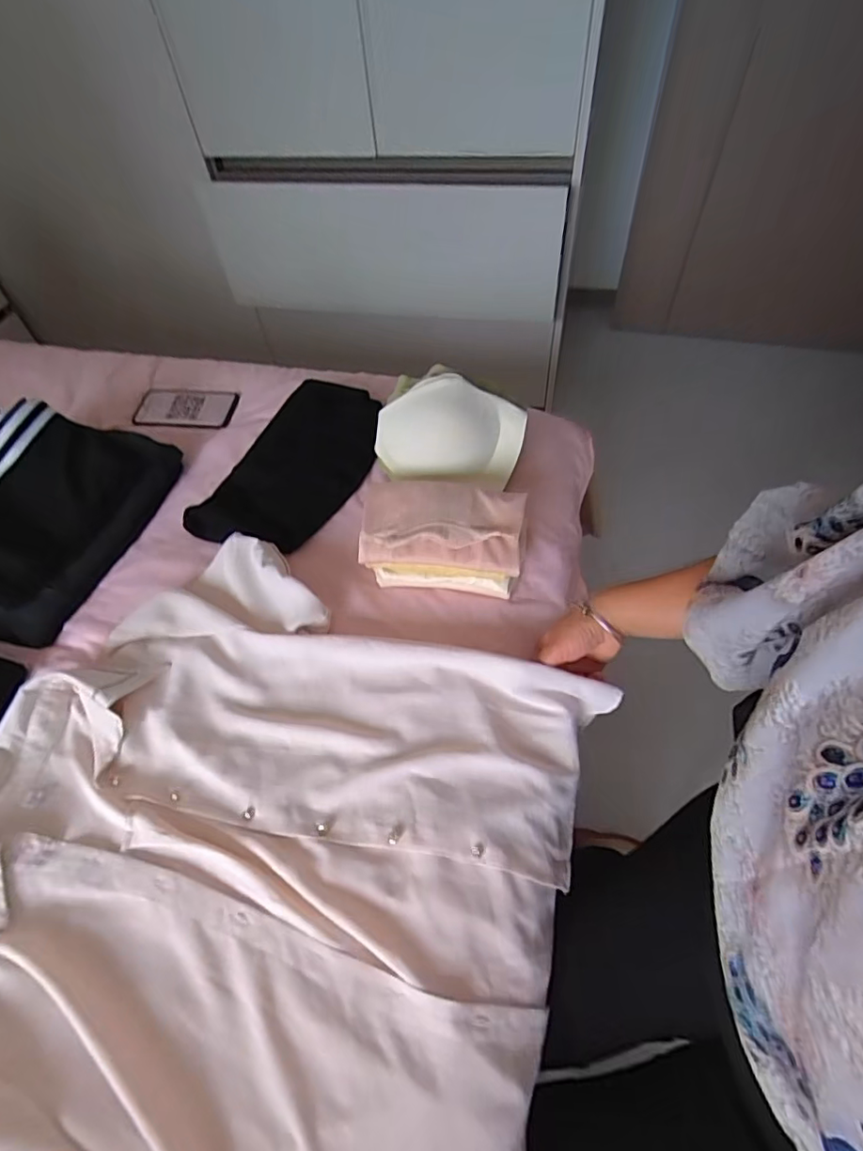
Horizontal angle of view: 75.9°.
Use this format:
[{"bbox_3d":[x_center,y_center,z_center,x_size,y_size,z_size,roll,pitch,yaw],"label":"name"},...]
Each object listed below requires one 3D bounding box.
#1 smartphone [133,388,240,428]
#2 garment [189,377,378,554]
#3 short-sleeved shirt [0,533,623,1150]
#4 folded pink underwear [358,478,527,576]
[{"bbox_3d":[-0.405,-0.269,0.898,0.165,0.015,0.089,8,56,11],"label":"smartphone"},{"bbox_3d":[-0.183,-0.155,0.768,0.167,0.058,0.300,21,59,18],"label":"garment"},{"bbox_3d":[-0.166,0.264,0.495,0.570,0.090,0.575,13,57,13],"label":"short-sleeved shirt"},{"bbox_3d":[0.012,-0.063,0.654,0.189,0.044,0.104,6,56,9],"label":"folded pink underwear"}]

